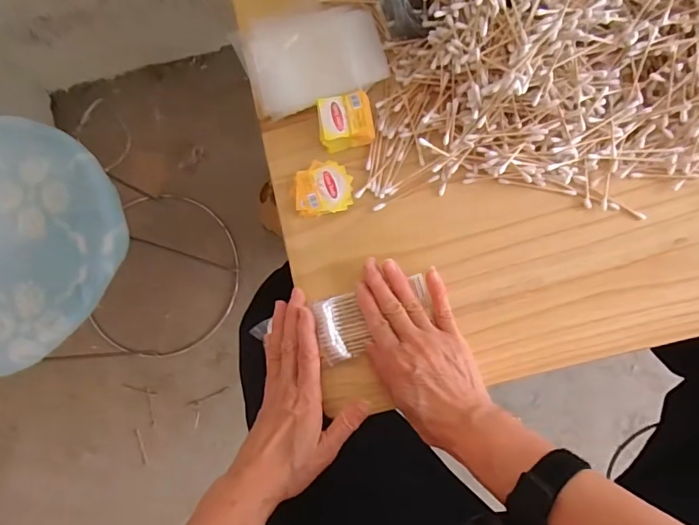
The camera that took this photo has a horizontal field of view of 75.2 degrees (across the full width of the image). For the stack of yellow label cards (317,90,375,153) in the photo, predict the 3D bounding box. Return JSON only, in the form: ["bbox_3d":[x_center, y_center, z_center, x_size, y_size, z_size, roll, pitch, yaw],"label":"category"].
[{"bbox_3d":[-0.003,-0.133,0.433,0.049,0.031,0.041,-10,82,4],"label":"stack of yellow label cards"}]

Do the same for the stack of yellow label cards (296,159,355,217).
[{"bbox_3d":[-0.026,-0.073,0.440,0.054,0.004,0.051,-6,82,5],"label":"stack of yellow label cards"}]

